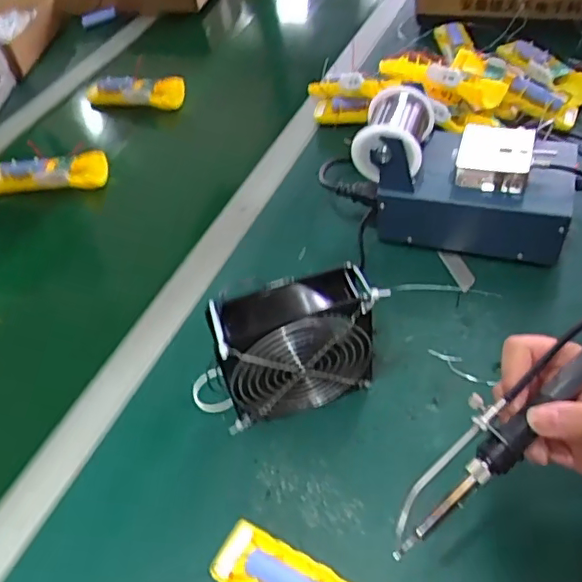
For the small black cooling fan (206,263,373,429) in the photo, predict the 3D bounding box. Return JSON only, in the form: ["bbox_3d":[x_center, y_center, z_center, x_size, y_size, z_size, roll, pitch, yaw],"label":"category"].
[{"bbox_3d":[0.003,0.045,0.456,0.119,0.111,0.048,-18,49,-8],"label":"small black cooling fan"}]

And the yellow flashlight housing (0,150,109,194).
[{"bbox_3d":[-0.331,-0.162,0.765,0.172,0.041,0.056,-1,49,8],"label":"yellow flashlight housing"}]

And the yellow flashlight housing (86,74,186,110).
[{"bbox_3d":[-0.244,-0.307,0.879,0.165,0.046,0.043,0,49,8],"label":"yellow flashlight housing"}]

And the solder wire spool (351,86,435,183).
[{"bbox_3d":[0.101,-0.153,0.550,0.063,0.063,0.074,10,51,17],"label":"solder wire spool"}]

